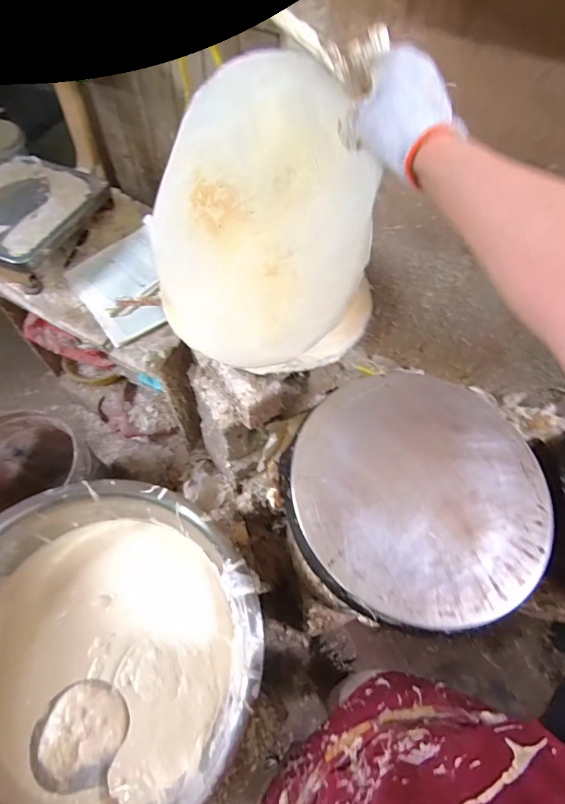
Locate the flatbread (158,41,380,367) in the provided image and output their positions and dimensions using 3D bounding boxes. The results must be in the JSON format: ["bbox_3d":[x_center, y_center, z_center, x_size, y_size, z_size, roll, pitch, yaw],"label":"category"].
[{"bbox_3d":[-0.041,-0.227,0.530,0.355,0.358,0.034,26,24,32],"label":"flatbread"}]

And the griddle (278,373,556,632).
[{"bbox_3d":[0.202,0.130,0.619,0.373,0.031,0.375,1,61,-3],"label":"griddle"}]

